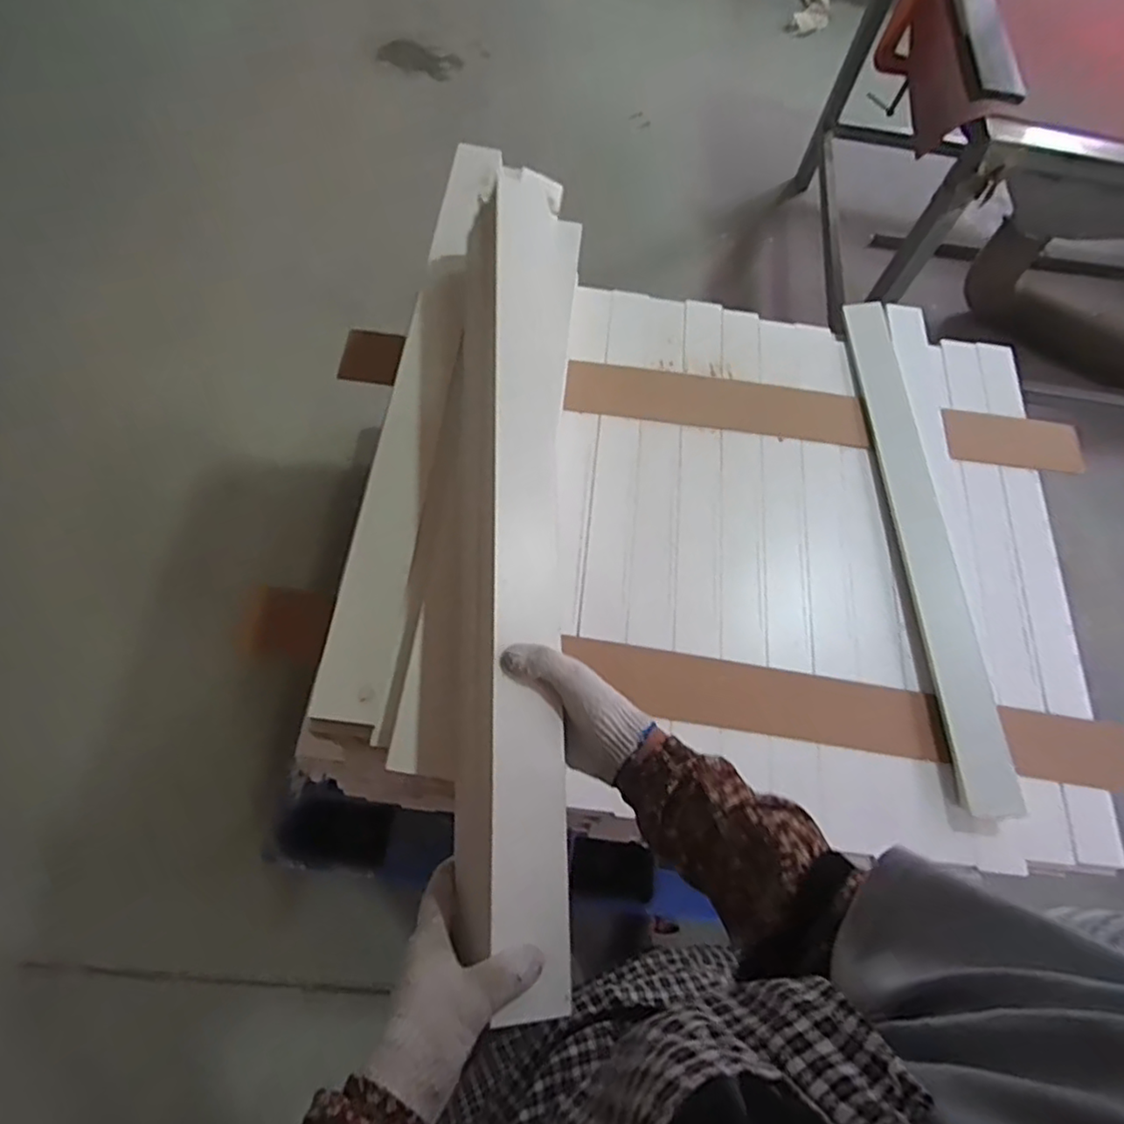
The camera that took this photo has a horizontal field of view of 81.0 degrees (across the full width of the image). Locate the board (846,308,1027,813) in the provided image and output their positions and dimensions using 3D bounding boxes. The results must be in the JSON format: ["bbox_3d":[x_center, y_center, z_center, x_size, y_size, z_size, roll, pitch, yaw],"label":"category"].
[{"bbox_3d":[0.497,-0.049,0.910,0.070,0.022,0.762,-1,67,-6],"label":"board"}]

